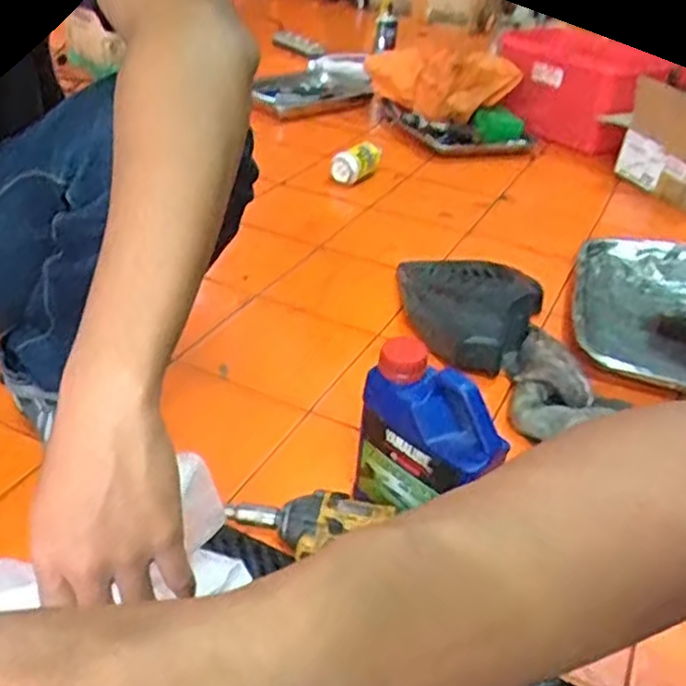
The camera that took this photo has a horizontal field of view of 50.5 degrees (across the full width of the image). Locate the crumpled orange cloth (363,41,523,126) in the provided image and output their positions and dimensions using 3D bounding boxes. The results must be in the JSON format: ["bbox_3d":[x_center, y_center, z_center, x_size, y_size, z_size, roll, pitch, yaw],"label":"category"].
[{"bbox_3d":[0.205,-0.607,1.683,0.346,0.149,0.085,29,40,32],"label":"crumpled orange cloth"}]

